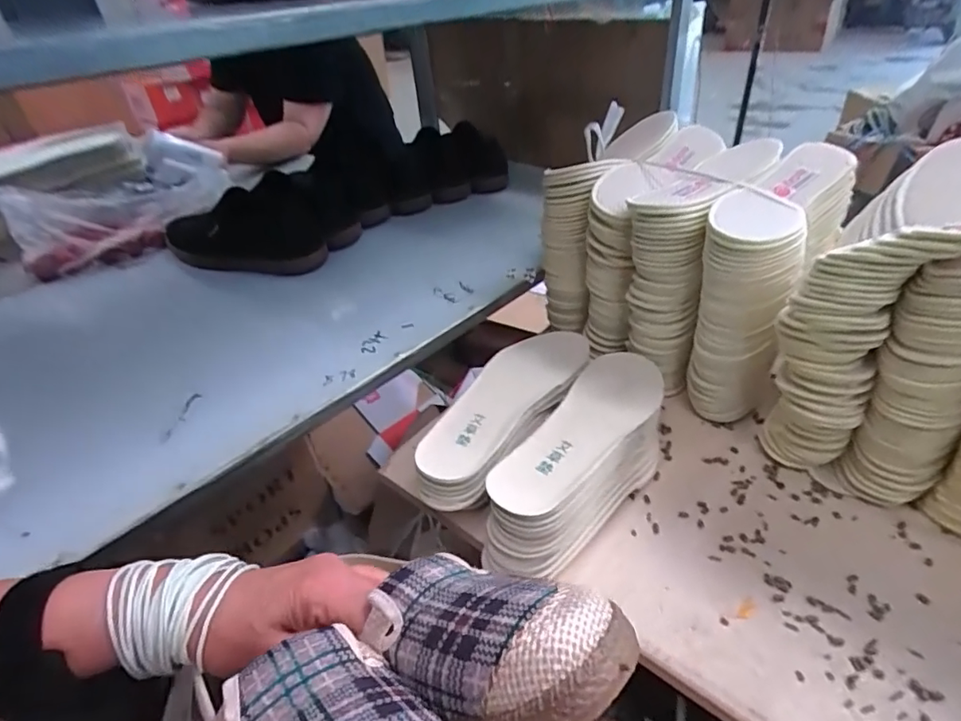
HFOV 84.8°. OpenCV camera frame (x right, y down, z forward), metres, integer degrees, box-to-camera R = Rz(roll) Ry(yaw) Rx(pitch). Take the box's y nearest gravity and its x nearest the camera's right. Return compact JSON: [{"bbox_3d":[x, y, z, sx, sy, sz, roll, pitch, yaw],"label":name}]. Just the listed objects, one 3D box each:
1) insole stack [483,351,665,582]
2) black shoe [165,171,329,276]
[{"bbox_3d":[0.098,0.090,0.486,0.094,0.072,0.267,21,45,31],"label":"insole stack"},{"bbox_3d":[-0.343,-0.192,0.737,0.268,0.104,0.094,11,40,22],"label":"black shoe"}]

